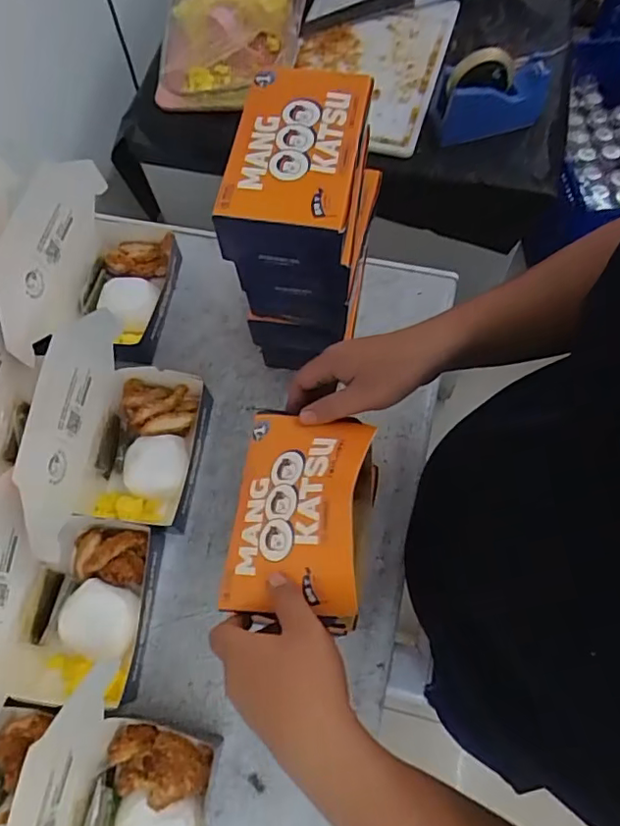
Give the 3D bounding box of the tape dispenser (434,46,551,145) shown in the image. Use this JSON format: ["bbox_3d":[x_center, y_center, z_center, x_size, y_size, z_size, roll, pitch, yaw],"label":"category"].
[{"bbox_3d":[0.269,-0.464,0.819,0.159,0.102,0.056,-14,69,-3],"label":"tape dispenser"}]

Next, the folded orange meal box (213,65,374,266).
[{"bbox_3d":[-0.008,-0.225,0.511,0.115,0.060,0.181,10,70,7],"label":"folded orange meal box"}]

